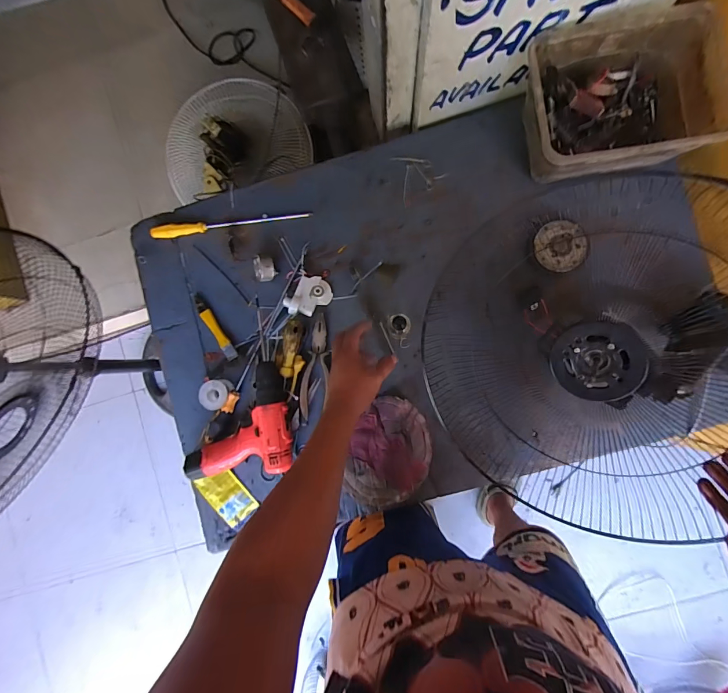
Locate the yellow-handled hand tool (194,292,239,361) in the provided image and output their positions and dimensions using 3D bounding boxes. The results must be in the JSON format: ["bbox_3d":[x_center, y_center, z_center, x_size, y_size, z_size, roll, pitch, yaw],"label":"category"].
[{"bbox_3d":[-0.277,-0.037,0.679,0.023,0.020,0.145,-34,86,2],"label":"yellow-handled hand tool"}]

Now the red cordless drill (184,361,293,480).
[{"bbox_3d":[-0.224,0.130,0.646,0.193,0.068,0.180,-9,87,4],"label":"red cordless drill"}]

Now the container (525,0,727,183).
[{"bbox_3d":[0.387,-0.375,0.574,0.263,0.113,0.214,-13,87,4],"label":"container"}]

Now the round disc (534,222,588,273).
[{"bbox_3d":[0.338,-0.172,0.631,0.085,0.012,0.086,0,88,4],"label":"round disc"}]

